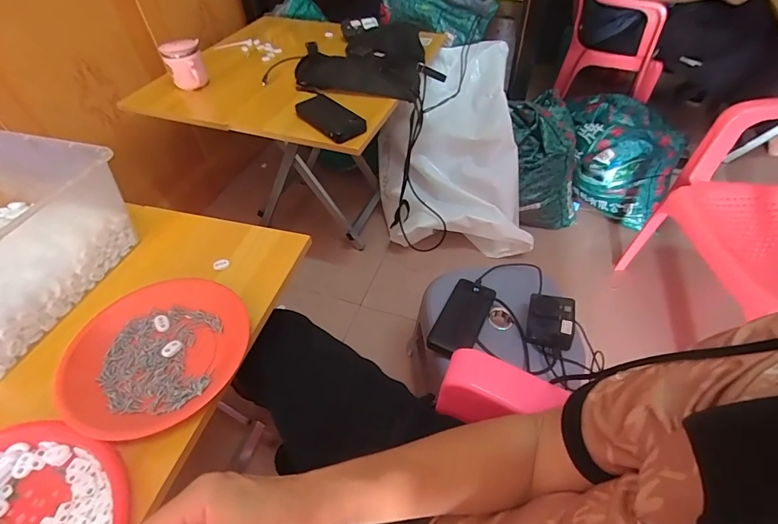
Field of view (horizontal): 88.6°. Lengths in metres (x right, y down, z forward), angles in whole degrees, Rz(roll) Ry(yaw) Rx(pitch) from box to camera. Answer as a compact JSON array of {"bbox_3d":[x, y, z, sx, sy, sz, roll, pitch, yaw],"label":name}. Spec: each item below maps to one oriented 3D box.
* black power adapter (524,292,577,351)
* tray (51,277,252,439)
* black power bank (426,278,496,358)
[{"bbox_3d":[0.275,0.104,0.691,0.075,0.060,0.079,12,50,10],"label":"black power adapter"},{"bbox_3d":[-0.260,0.099,0.454,0.182,0.039,0.191,31,57,26],"label":"tray"},{"bbox_3d":[0.135,0.098,0.720,0.073,0.022,0.163,21,53,20],"label":"black power bank"}]

